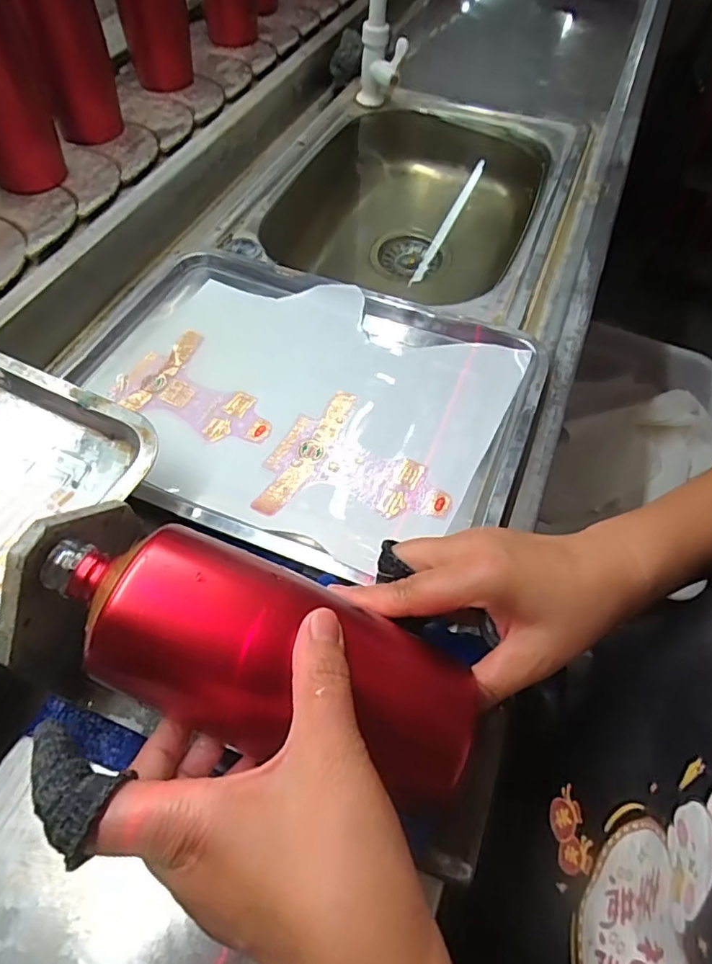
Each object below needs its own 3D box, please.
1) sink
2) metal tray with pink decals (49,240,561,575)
[{"bbox_3d":[0.084,-0.345,0.720,0.325,0.126,0.491,21,58,8],"label":"sink"},{"bbox_3d":[-0.054,-0.075,0.468,0.376,0.031,0.276,21,58,10],"label":"metal tray with pink decals"}]

